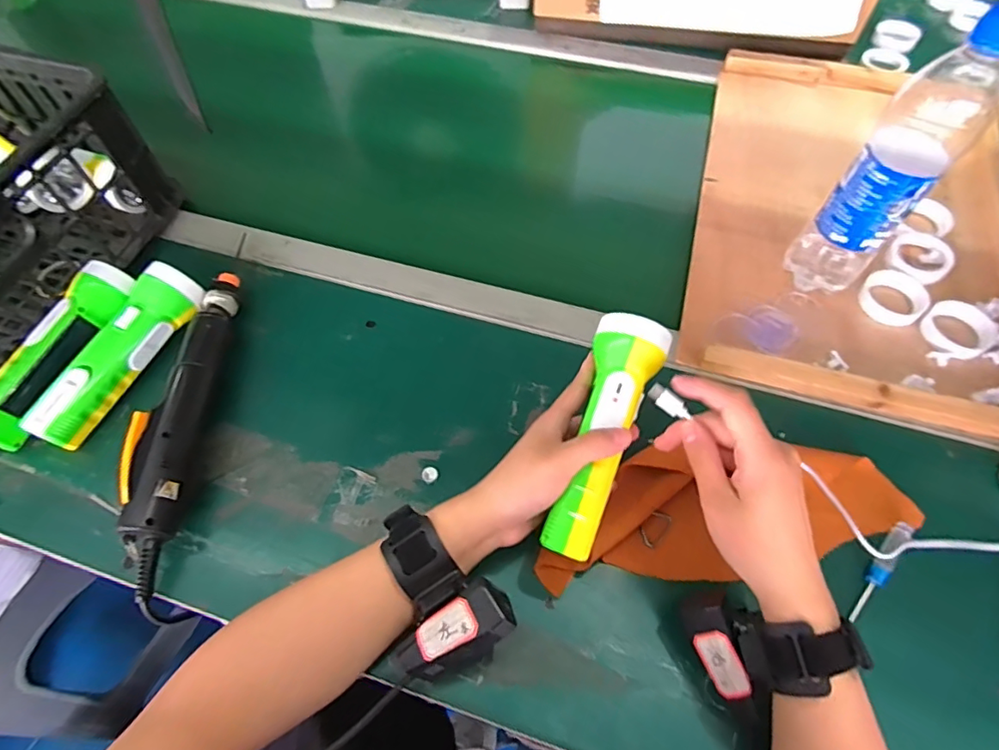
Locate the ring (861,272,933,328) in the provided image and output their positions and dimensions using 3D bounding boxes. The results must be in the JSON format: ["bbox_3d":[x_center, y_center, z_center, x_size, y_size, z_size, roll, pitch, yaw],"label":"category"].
[{"bbox_3d":[0.369,-0.073,0.490,0.052,0.013,0.056,-1,61,1],"label":"ring"}]

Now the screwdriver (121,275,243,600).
[{"bbox_3d":[-0.255,0.027,0.423,0.038,0.040,0.272,-1,61,1],"label":"screwdriver"}]

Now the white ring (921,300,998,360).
[{"bbox_3d":[0.411,-0.041,0.471,0.058,0.011,0.053,-32,65,-15],"label":"white ring"}]

